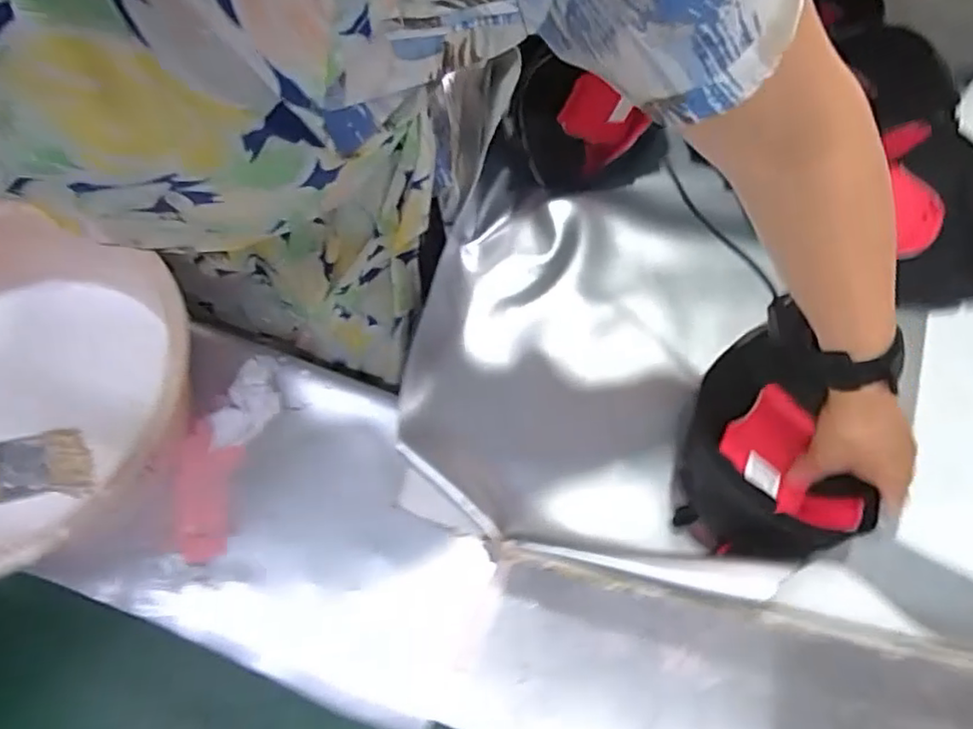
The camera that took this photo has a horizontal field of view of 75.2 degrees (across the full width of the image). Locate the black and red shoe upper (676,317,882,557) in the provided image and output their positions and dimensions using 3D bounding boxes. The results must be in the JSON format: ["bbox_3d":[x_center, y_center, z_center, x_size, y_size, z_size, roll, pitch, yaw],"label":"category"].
[{"bbox_3d":[0.232,0.063,0.554,0.143,0.087,0.181,-9,66,-4],"label":"black and red shoe upper"}]

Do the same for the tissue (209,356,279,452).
[{"bbox_3d":[-0.219,0.037,0.575,0.048,0.032,0.088,30,69,13],"label":"tissue"}]

